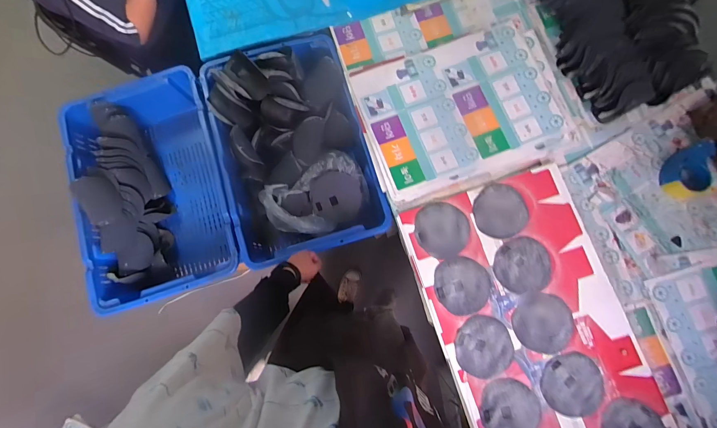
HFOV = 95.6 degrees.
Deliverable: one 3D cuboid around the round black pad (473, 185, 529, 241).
[{"bbox_3d":[0.388,-0.009,0.892,0.139,0.019,0.146,0,87,7],"label":"round black pad"}]

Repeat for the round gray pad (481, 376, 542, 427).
[{"bbox_3d":[0.379,0.491,0.818,0.143,0.013,0.147,0,80,2],"label":"round gray pad"}]

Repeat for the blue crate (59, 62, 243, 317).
[{"bbox_3d":[-0.614,-0.074,1.023,0.448,0.187,0.655,-17,80,-1],"label":"blue crate"}]

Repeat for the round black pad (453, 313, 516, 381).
[{"bbox_3d":[0.328,0.345,0.842,0.149,0.019,0.146,0,80,2],"label":"round black pad"}]

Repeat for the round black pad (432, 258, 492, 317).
[{"bbox_3d":[0.278,0.190,0.867,0.145,0.012,0.148,0,76,-1],"label":"round black pad"}]

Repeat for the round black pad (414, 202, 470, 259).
[{"bbox_3d":[0.231,0.041,0.890,0.141,0.011,0.151,0,80,2],"label":"round black pad"}]

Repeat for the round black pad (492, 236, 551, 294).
[{"bbox_3d":[0.438,0.134,0.864,0.144,0.023,0.142,0,80,2],"label":"round black pad"}]

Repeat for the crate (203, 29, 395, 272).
[{"bbox_3d":[-0.197,-0.208,1.001,0.430,0.256,0.663,-17,80,-1],"label":"crate"}]

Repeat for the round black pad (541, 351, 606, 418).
[{"bbox_3d":[0.552,0.433,0.827,0.160,0.010,0.148,0,80,2],"label":"round black pad"}]

